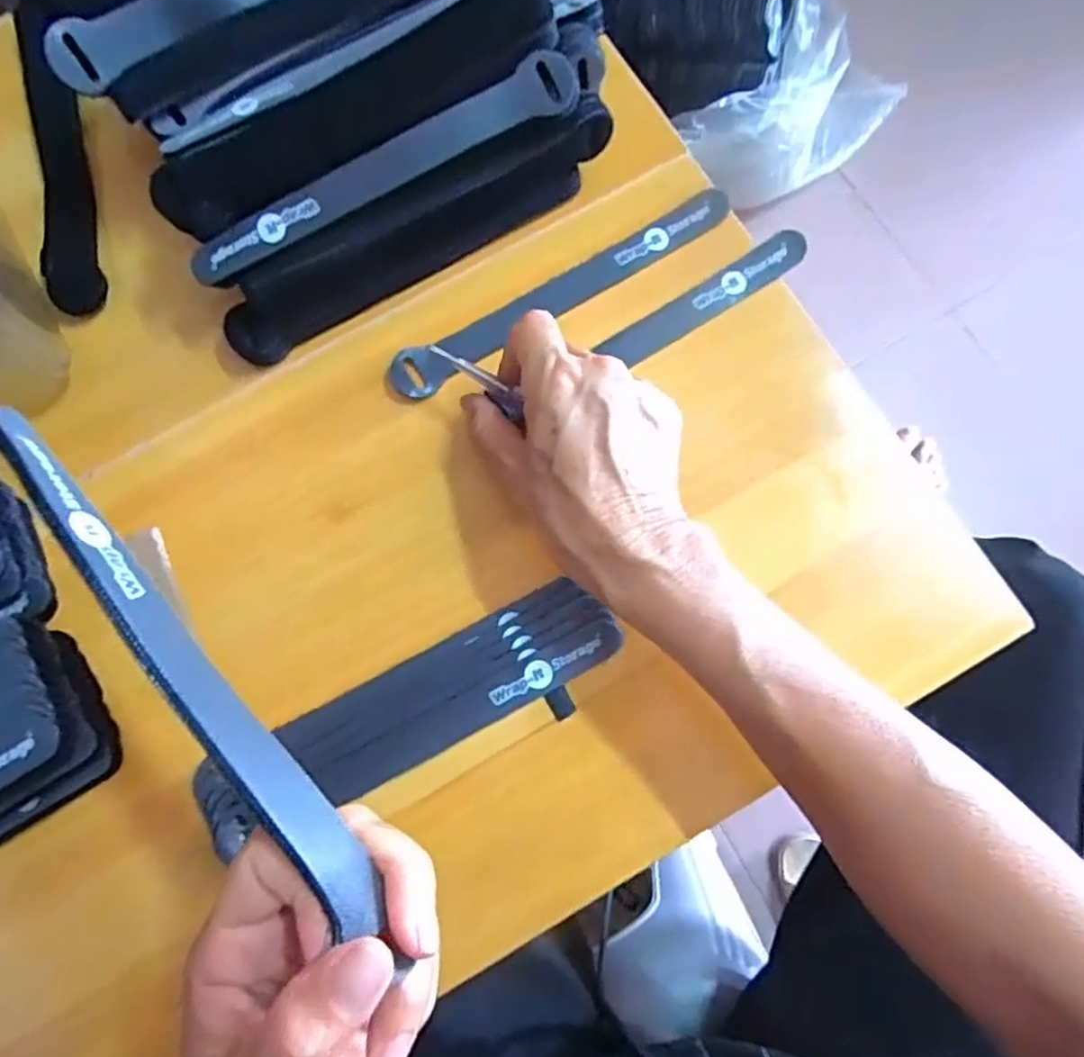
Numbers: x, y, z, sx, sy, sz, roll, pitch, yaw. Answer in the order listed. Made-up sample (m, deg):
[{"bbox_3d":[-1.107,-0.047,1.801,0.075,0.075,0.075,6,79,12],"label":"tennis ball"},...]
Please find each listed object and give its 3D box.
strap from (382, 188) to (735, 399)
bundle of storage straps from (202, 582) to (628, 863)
[{"bbox_3d":[0.011,-0.124,0.369,0.196,0.012,0.024,-30,78,-7],"label":"strap"},{"bbox_3d":[-0.059,0.087,0.323,0.201,0.009,0.051,-27,78,-4],"label":"bundle of storage straps"}]

